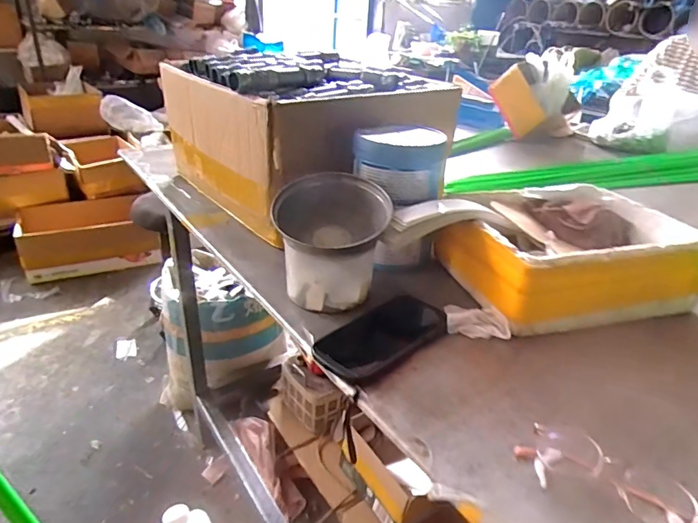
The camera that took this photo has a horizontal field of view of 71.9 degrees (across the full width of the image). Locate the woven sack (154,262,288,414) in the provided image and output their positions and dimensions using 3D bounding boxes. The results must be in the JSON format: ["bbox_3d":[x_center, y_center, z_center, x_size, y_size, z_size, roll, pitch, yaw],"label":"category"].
[{"bbox_3d":[-0.400,0.238,1.445,0.311,0.415,0.280,24,34,35],"label":"woven sack"}]

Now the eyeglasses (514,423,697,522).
[{"bbox_3d":[0.209,0.175,0.384,0.137,0.025,0.060,26,35,35],"label":"eyeglasses"}]

